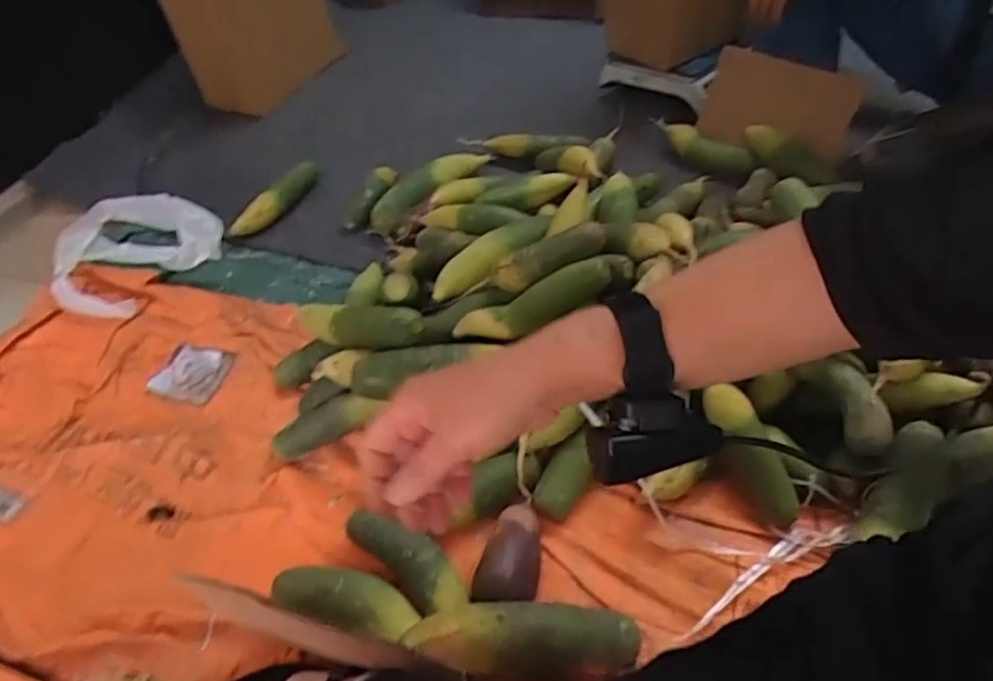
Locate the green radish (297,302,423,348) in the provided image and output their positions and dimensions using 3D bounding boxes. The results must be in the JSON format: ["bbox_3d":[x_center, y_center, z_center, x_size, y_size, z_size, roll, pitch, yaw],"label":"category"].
[{"bbox_3d":[-0.202,-0.022,0.887,0.260,0.055,0.057,5,41,44],"label":"green radish"}]

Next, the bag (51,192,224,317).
[{"bbox_3d":[-0.695,-0.188,1.193,0.294,0.092,0.337,-33,51,-24],"label":"bag"}]

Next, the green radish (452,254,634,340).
[{"bbox_3d":[0.069,-0.059,0.822,0.251,0.079,0.053,-17,48,-10],"label":"green radish"}]

